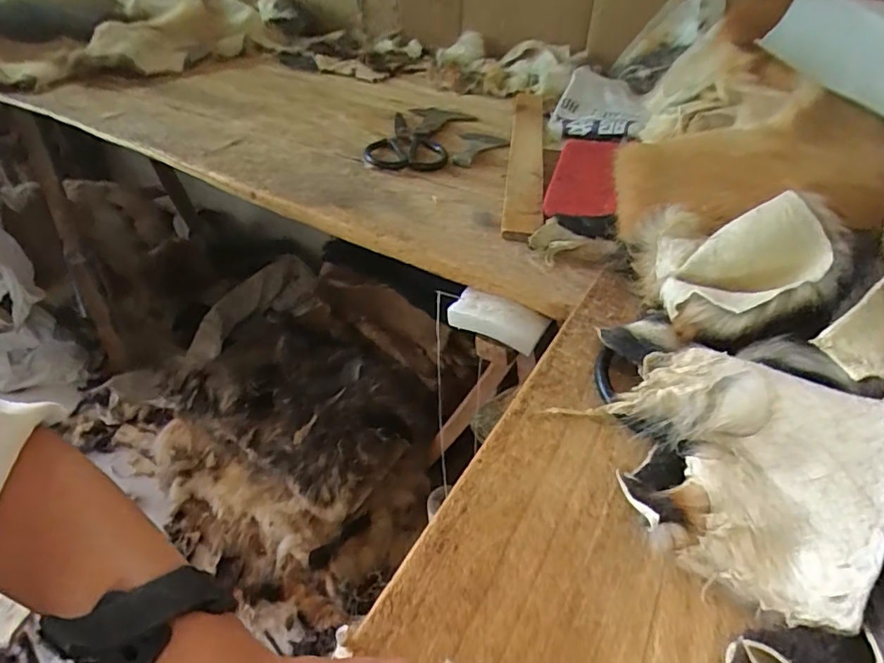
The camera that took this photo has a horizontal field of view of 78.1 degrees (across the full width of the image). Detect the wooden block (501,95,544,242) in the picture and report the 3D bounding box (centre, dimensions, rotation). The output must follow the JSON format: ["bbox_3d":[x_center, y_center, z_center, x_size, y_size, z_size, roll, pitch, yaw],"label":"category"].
[{"bbox_3d":[0.118,-0.252,0.759,0.046,0.020,0.499,8,42,4],"label":"wooden block"}]

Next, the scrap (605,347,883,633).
[{"bbox_3d":[0.167,0.070,0.308,0.139,0.075,0.119,25,45,21],"label":"scrap"}]

